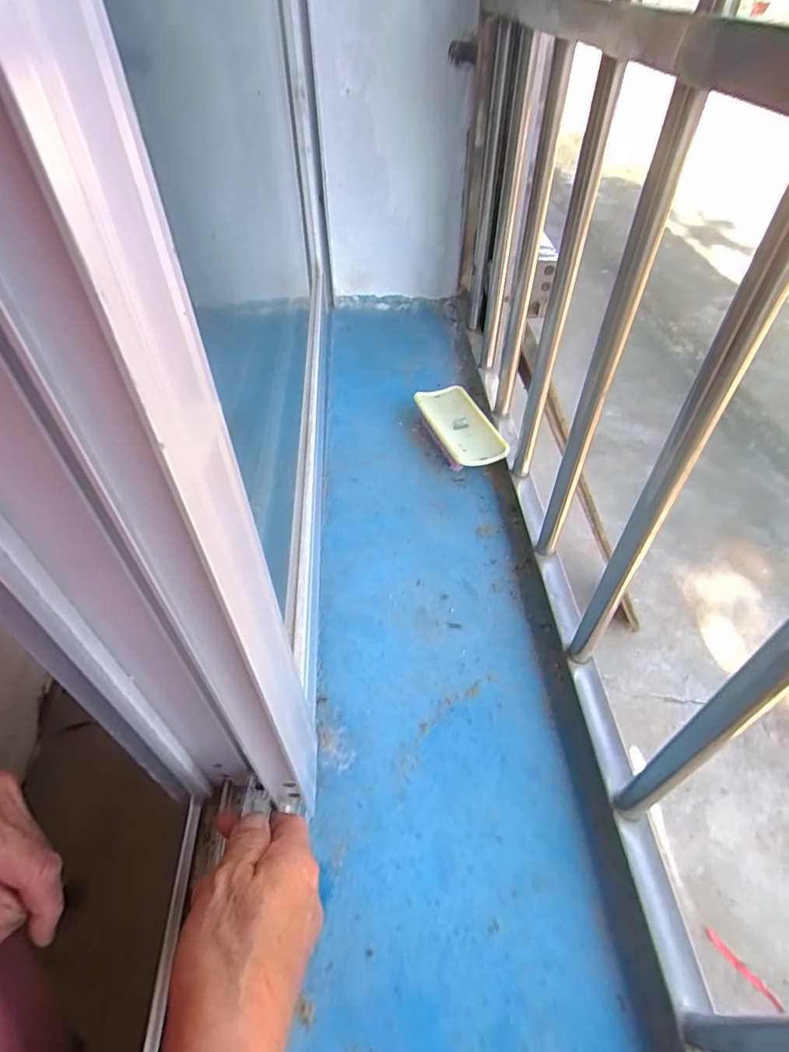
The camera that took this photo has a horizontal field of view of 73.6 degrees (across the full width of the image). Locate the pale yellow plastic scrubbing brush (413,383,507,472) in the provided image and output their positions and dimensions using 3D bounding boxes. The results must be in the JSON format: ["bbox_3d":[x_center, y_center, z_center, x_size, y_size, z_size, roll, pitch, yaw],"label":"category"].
[{"bbox_3d":[0.075,-0.111,0.614,0.064,0.030,0.138,-17,50,-14],"label":"pale yellow plastic scrubbing brush"}]

